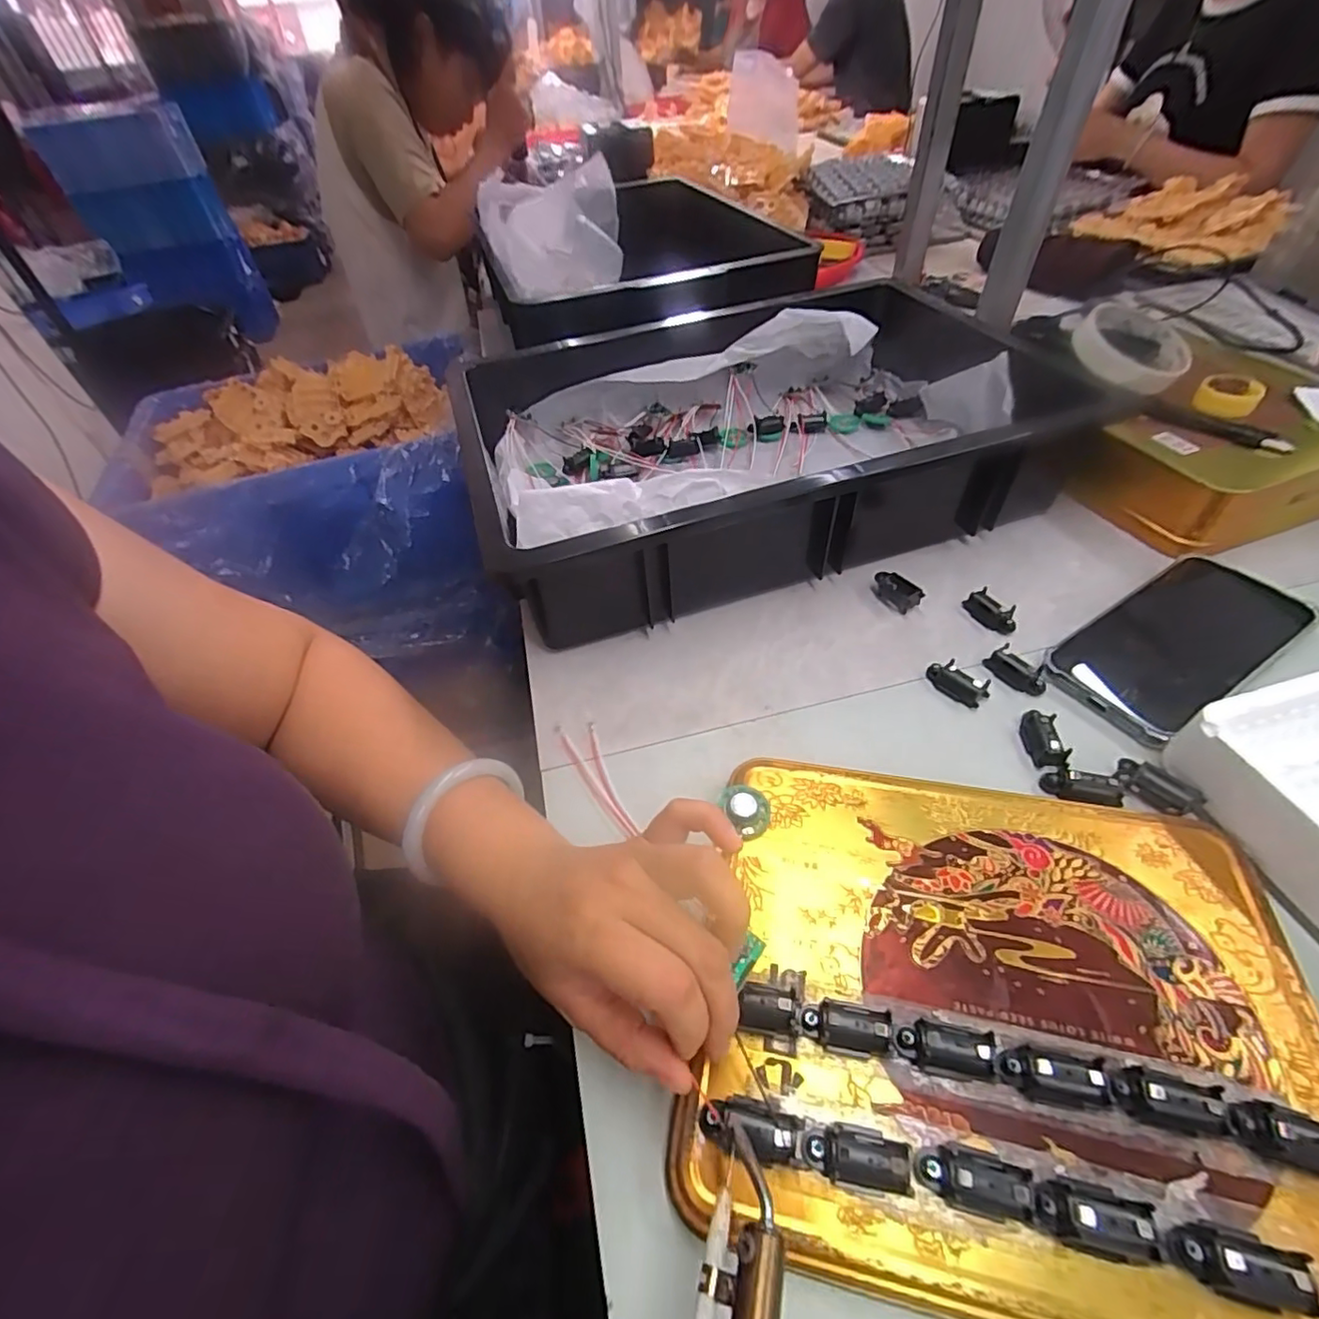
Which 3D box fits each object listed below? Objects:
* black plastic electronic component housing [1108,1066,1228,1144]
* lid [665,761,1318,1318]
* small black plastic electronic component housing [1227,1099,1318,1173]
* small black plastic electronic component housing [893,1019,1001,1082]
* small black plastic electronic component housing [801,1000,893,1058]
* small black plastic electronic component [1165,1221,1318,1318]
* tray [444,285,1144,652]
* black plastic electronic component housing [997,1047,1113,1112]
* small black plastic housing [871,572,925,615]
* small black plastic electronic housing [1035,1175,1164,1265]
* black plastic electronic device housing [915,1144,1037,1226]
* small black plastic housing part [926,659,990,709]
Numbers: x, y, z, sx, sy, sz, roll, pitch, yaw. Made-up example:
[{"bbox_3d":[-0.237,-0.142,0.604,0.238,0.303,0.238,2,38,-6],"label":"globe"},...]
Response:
[{"bbox_3d":[0.182,0.157,0.211,0.035,0.014,0.014,9,50,13],"label":"black plastic electronic component housing"},{"bbox_3d":[0.139,0.138,0.243,0.230,0.011,0.190,8,51,10],"label":"lid"},{"bbox_3d":[0.216,0.165,0.203,0.036,0.014,0.016,12,51,15],"label":"small black plastic electronic component housing"},{"bbox_3d":[0.109,0.148,0.225,0.033,0.015,0.016,4,49,9],"label":"small black plastic electronic component housing"},{"bbox_3d":[0.074,0.144,0.232,0.032,0.014,0.015,4,49,9],"label":"small black plastic electronic component housing"},{"bbox_3d":[0.181,0.189,0.185,0.034,0.014,0.017,10,50,14],"label":"small black plastic electronic component"},{"bbox_3d":[0.088,-0.192,0.494,0.461,0.094,0.316,-15,49,-8],"label":"tray"},{"bbox_3d":[0.144,0.154,0.217,0.034,0.015,0.014,7,49,11],"label":"black plastic electronic component housing"},{"bbox_3d":[0.165,-0.048,0.415,0.013,0.018,0.035,-33,54,-22],"label":"small black plastic housing"},{"bbox_3d":[0.141,0.182,0.193,0.033,0.015,0.018,7,49,11],"label":"small black plastic electronic housing"},{"bbox_3d":[0.107,0.176,0.199,0.035,0.018,0.017,5,49,10],"label":"black plastic electronic device housing"},{"bbox_3d":[0.179,0.013,0.356,0.014,0.011,0.035,-33,54,-22],"label":"small black plastic housing part"}]

